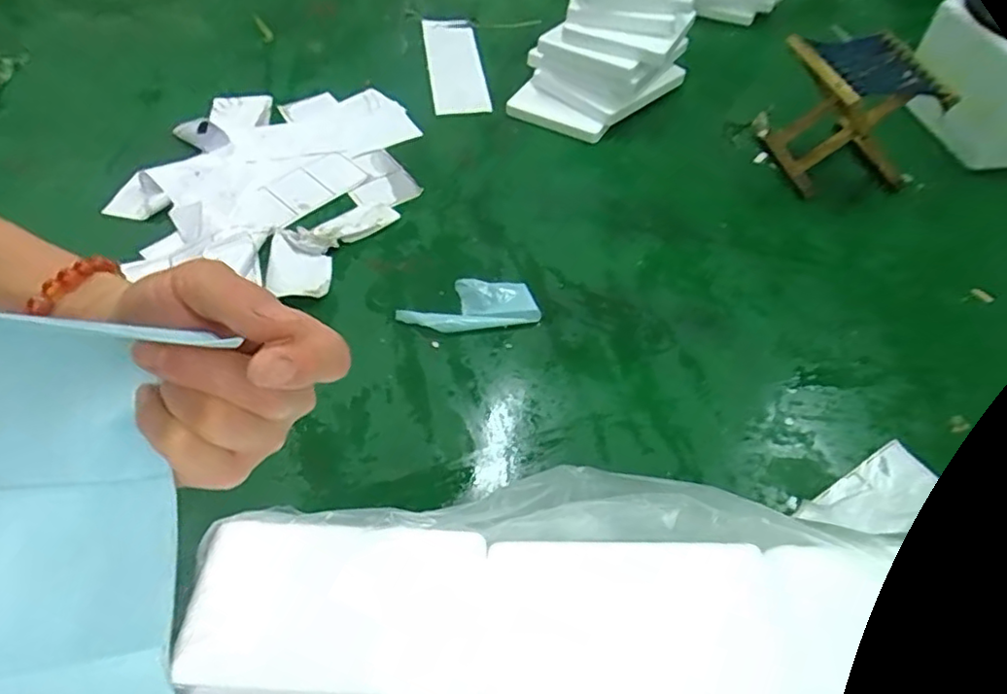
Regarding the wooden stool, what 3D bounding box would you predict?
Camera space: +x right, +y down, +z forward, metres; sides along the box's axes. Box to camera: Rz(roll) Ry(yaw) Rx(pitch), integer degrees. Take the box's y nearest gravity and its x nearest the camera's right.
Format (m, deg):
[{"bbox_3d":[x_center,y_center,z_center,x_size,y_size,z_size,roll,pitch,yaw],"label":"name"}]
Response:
[{"bbox_3d":[0.736,-0.508,1.376,0.271,0.267,0.230,-8,54,-7],"label":"wooden stool"}]

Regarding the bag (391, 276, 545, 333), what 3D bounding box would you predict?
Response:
[{"bbox_3d":[-0.069,-0.080,1.187,0.252,0.027,0.113,-8,52,-8],"label":"bag"}]

